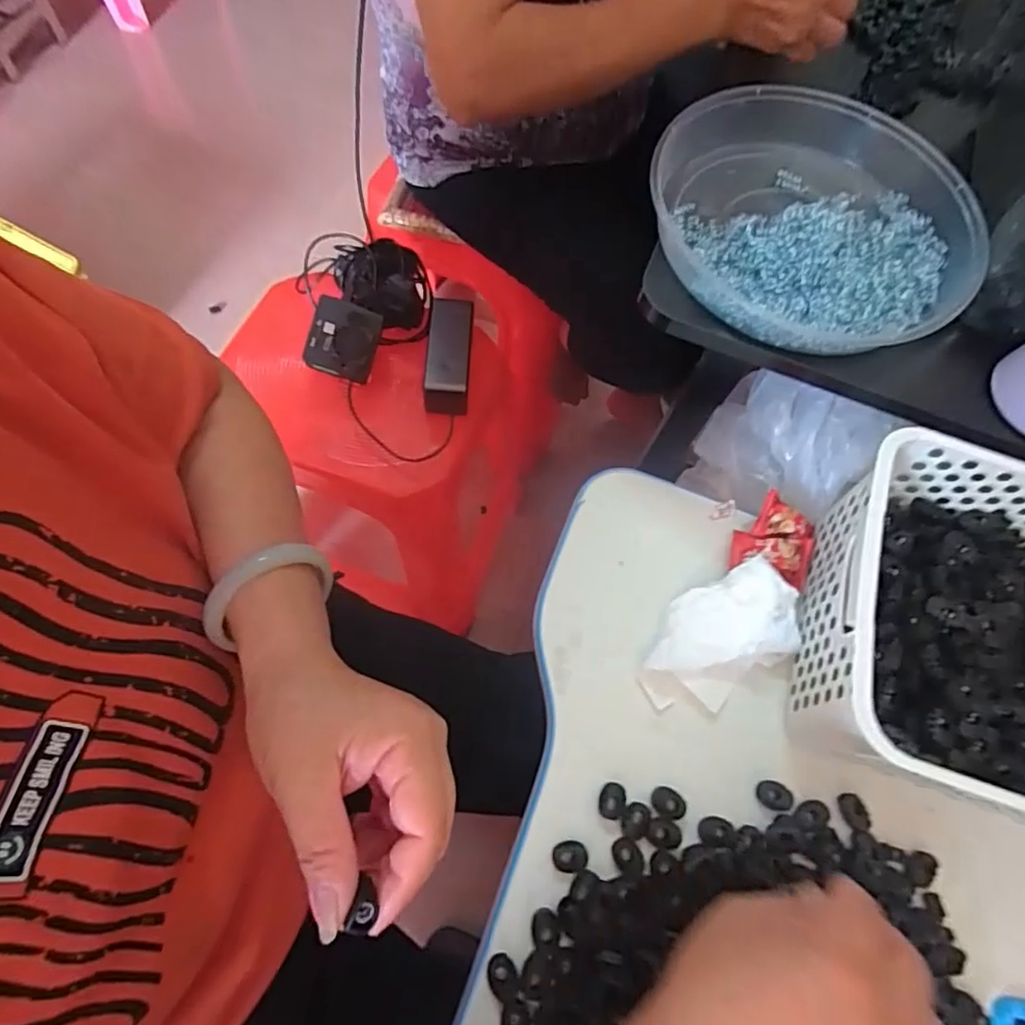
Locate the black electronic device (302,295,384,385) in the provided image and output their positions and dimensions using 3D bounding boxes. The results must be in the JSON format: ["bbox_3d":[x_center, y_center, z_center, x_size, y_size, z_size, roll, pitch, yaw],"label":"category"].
[{"bbox_3d":[-0.190,-0.194,0.684,0.077,0.035,0.082,21,97,5],"label":"black electronic device"}]

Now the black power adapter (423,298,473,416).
[{"bbox_3d":[-0.071,-0.184,0.691,0.049,0.040,0.138,2,67,3],"label":"black power adapter"}]

